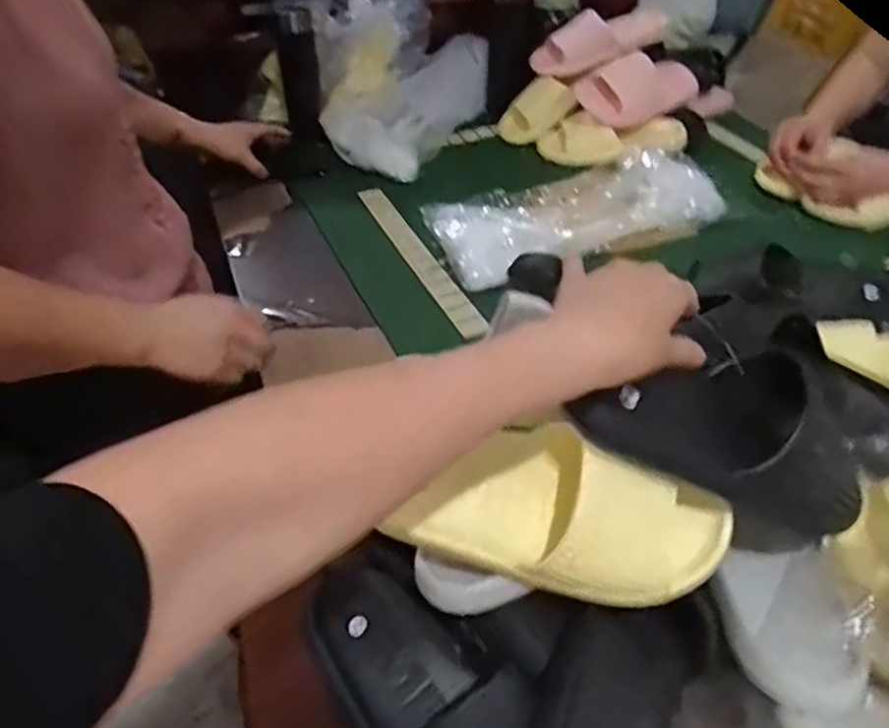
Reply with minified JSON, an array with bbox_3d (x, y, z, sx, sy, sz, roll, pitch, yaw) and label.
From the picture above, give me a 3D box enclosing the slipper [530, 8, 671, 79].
[{"bbox_3d":[0.290,-0.591,1.240,0.273,0.074,0.115,-22,46,-5],"label":"slipper"}]

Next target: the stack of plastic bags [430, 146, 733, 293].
[{"bbox_3d":[0.197,-0.231,1.029,0.452,0.031,0.231,-15,45,-17],"label":"stack of plastic bags"}]

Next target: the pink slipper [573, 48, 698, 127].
[{"bbox_3d":[0.336,-0.480,1.228,0.196,0.053,0.121,-31,85,-8],"label":"pink slipper"}]

